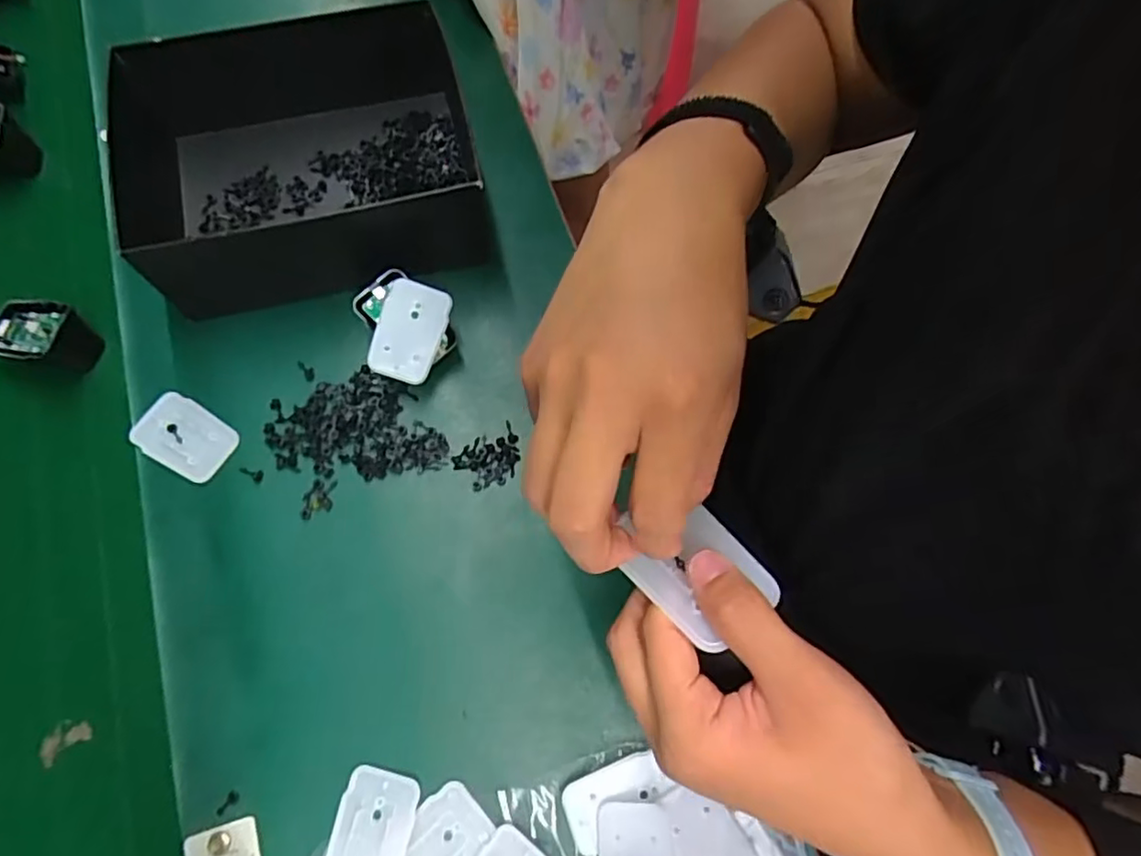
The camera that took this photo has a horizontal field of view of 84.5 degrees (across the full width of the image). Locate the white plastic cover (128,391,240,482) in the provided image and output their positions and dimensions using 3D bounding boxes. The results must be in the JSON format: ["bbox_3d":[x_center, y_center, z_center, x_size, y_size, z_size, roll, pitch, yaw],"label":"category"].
[{"bbox_3d":[-0.267,0.006,0.435,0.068,0.004,0.045,28,71,7],"label":"white plastic cover"}]

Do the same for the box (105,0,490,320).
[{"bbox_3d":[-0.190,-0.201,0.472,0.238,0.086,0.191,-15,71,-9],"label":"box"}]

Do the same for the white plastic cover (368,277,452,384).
[{"bbox_3d":[-0.112,-0.068,0.438,0.044,0.005,0.069,15,84,-8],"label":"white plastic cover"}]

